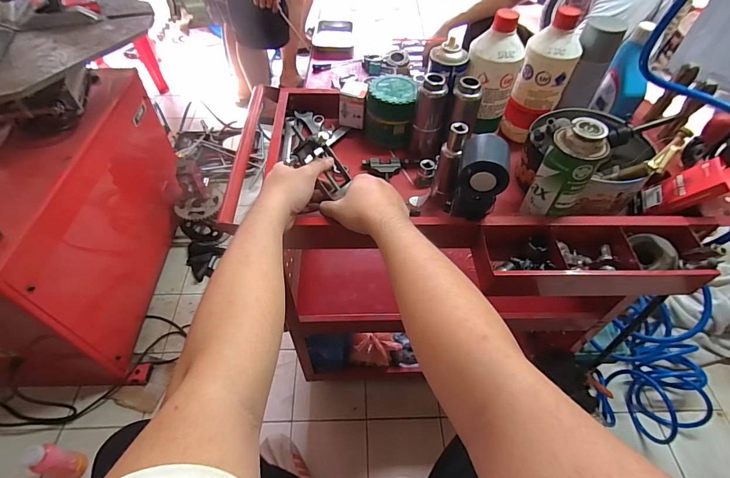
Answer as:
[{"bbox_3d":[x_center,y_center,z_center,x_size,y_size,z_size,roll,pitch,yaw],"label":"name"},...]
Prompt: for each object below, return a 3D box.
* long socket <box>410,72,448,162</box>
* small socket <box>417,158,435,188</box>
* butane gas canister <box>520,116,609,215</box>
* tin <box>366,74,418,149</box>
[{"bbox_3d":[0.110,-0.203,0.653,0.053,0.142,0.048,10,52,6],"label":"long socket"},{"bbox_3d":[0.104,-0.111,0.650,0.026,0.040,0.027,5,52,3],"label":"small socket"},{"bbox_3d":[0.279,-0.093,0.526,0.063,0.147,0.069,35,59,23],"label":"butane gas canister"},{"bbox_3d":[0.046,-0.238,0.711,0.090,0.096,0.105,5,52,3],"label":"tin"}]

